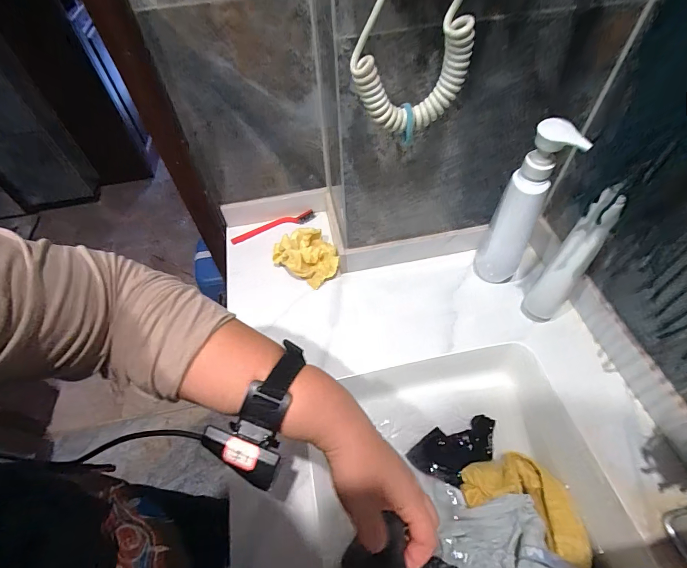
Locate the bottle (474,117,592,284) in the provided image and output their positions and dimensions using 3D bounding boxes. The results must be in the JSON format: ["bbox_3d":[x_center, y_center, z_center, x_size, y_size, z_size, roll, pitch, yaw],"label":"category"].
[{"bbox_3d":[0.253,-0.104,0.522,0.064,0.267,0.065,20,55,18],"label":"bottle"}]

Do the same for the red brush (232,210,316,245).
[{"bbox_3d":[-0.136,-0.113,0.710,0.166,0.014,0.024,-19,53,-12],"label":"red brush"}]

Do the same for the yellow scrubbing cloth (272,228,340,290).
[{"bbox_3d":[-0.064,-0.047,0.634,0.101,0.049,0.102,-23,54,-15],"label":"yellow scrubbing cloth"}]

